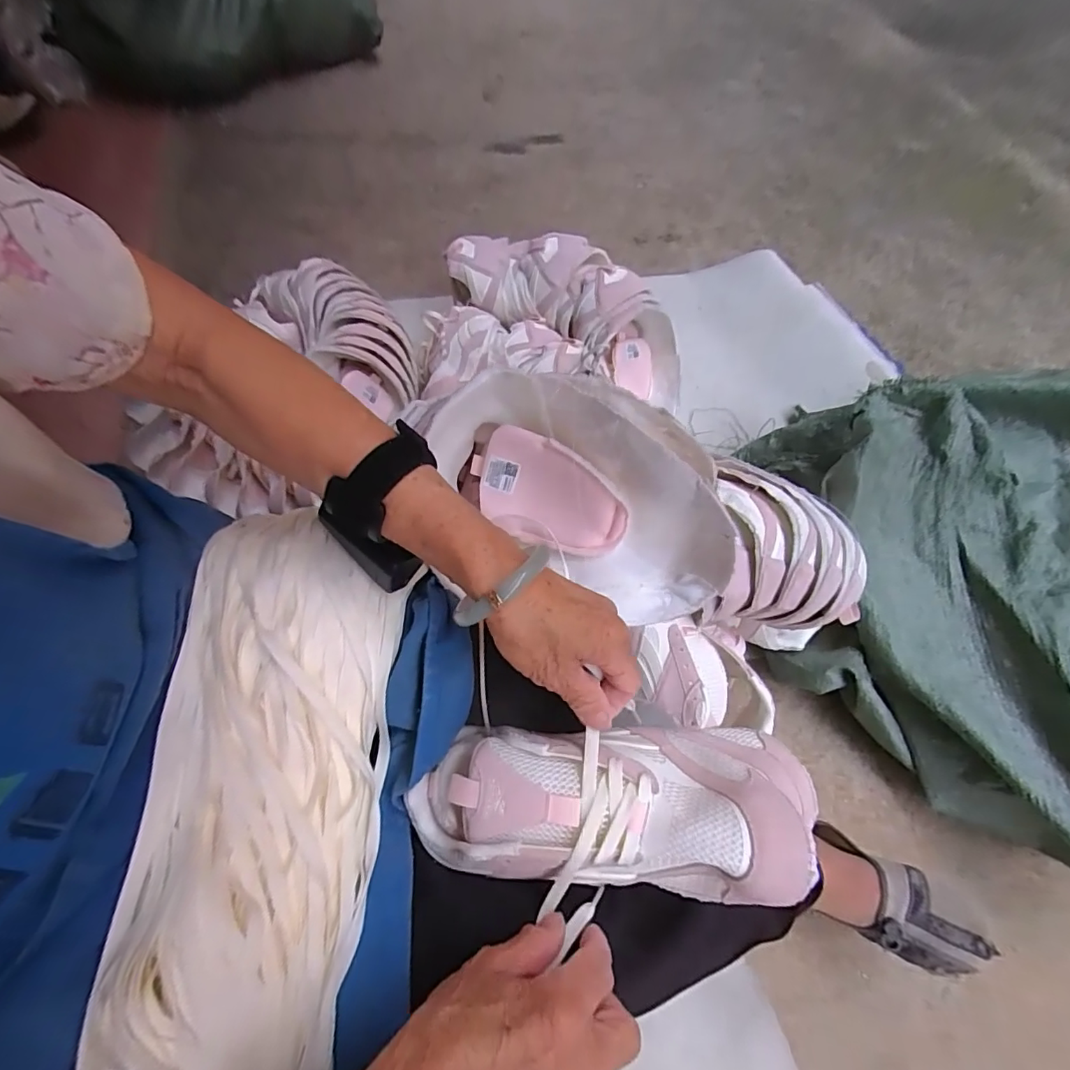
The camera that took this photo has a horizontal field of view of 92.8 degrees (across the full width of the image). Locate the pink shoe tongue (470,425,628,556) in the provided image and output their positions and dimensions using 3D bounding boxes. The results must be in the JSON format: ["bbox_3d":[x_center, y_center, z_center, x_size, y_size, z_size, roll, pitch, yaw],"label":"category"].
[{"bbox_3d":[0.007,-0.032,0.378,0.126,0.072,0.008,32,23,14],"label":"pink shoe tongue"}]

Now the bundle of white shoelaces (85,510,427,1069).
[{"bbox_3d":[-0.152,0.137,0.299,0.124,0.048,0.329,-1,64,-4],"label":"bundle of white shoelaces"}]

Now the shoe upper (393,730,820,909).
[{"bbox_3d":[0.049,0.169,0.320,0.255,0.071,0.092,-1,64,5],"label":"shoe upper"}]

